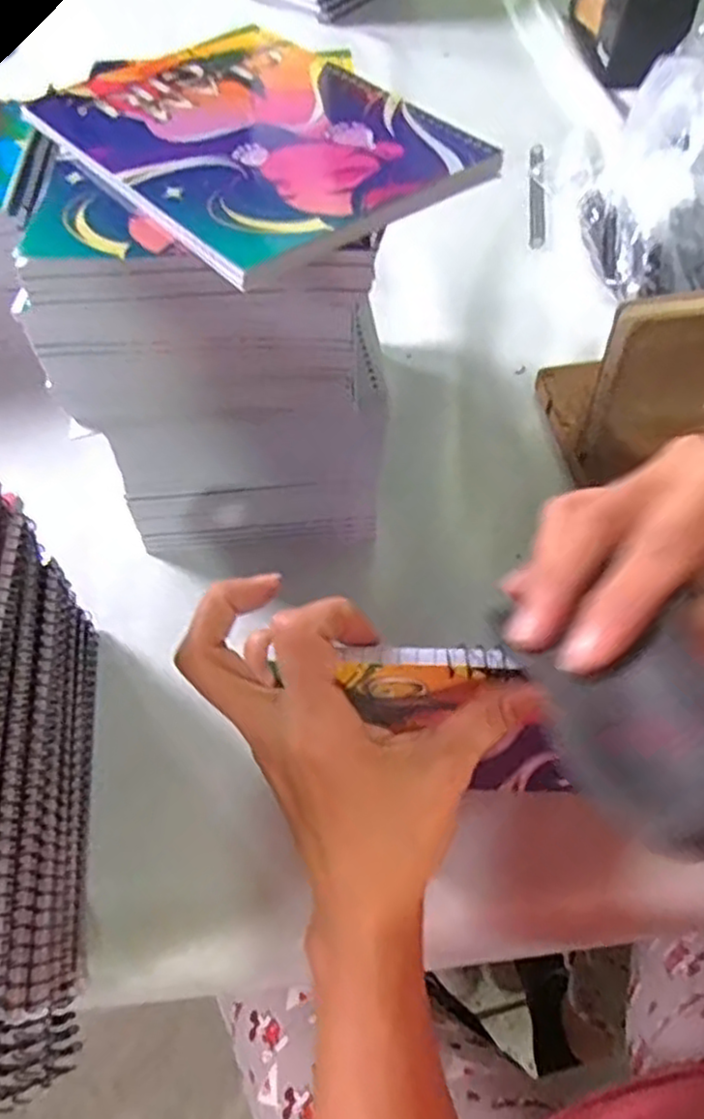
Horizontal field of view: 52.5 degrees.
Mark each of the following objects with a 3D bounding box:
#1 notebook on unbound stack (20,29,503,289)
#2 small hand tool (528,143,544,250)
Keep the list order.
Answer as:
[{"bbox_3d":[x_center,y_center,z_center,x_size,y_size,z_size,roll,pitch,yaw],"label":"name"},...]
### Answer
[{"bbox_3d":[-0.051,-0.210,0.347,0.151,0.009,0.205,-35,62,-19],"label":"notebook on unbound stack"},{"bbox_3d":[0.173,-0.344,0.668,0.014,0.008,0.164,6,57,6],"label":"small hand tool"}]

